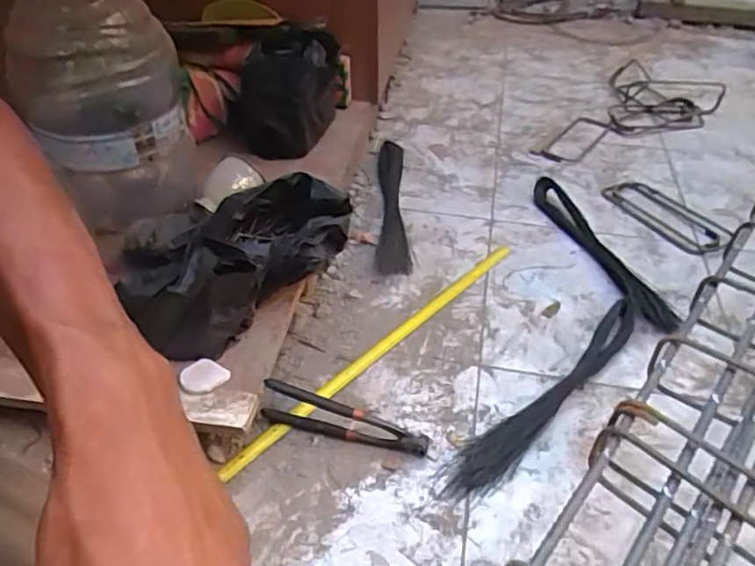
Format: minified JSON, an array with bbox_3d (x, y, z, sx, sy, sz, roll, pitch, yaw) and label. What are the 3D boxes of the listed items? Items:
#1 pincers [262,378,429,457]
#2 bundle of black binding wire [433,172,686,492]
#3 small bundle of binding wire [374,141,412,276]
[{"bbox_3d":[-0.043,0.186,0.808,0.225,0.073,0.021,16,38,3],"label":"pincers"},{"bbox_3d":[0.330,0.049,0.958,0.264,0.044,0.753,13,41,15],"label":"bundle of black binding wire"},{"bbox_3d":[0.030,-0.185,1.283,0.060,0.014,0.490,1,40,1],"label":"small bundle of binding wire"}]

